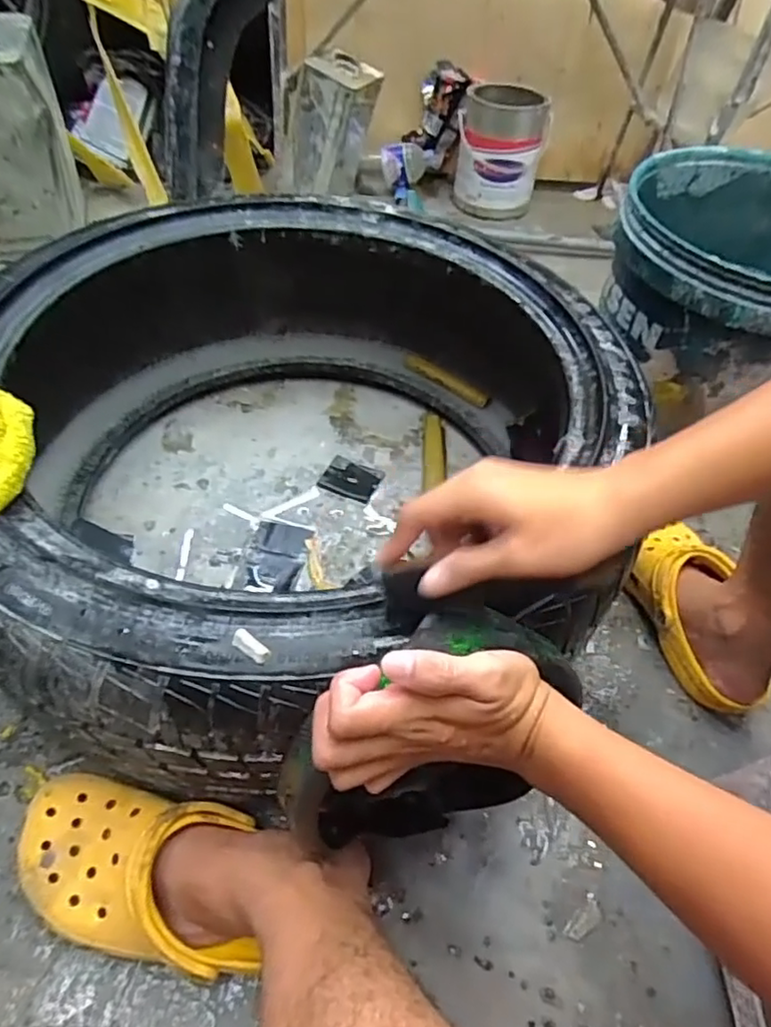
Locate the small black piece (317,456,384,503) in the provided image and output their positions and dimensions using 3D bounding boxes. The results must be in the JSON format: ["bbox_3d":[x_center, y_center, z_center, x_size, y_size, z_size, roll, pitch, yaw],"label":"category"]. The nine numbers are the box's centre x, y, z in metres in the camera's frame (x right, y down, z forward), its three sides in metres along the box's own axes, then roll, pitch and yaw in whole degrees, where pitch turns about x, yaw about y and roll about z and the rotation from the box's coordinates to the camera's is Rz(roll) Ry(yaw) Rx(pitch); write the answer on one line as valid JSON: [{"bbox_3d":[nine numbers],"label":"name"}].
[{"bbox_3d":[-0.045,-0.047,0.799,0.073,0.012,0.060,18,52,10],"label":"small black piece"}]

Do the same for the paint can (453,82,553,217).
[{"bbox_3d":[0.236,-0.752,1.260,0.172,0.196,0.164,12,51,5],"label":"paint can"}]

